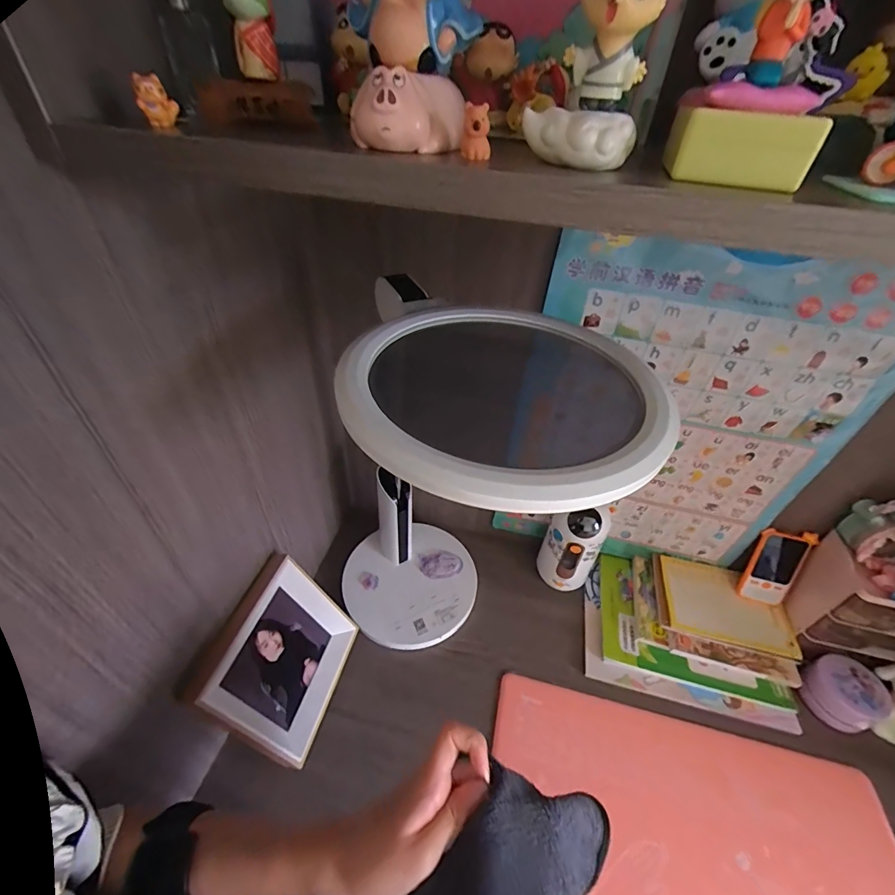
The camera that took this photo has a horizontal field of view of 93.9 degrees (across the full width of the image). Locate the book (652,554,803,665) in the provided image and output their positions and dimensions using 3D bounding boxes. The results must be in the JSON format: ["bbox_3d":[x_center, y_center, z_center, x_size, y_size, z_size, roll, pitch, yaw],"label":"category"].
[{"bbox_3d":[0.420,0.241,0.641,0.180,0.011,0.124,11,49,10],"label":"book"}]

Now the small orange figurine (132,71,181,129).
[{"bbox_3d":[-0.146,-0.174,0.211,0.017,0.021,0.021,-17,45,-22],"label":"small orange figurine"}]

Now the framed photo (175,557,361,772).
[{"bbox_3d":[-0.199,0.256,0.515,0.022,0.180,0.179,-12,36,26],"label":"framed photo"}]

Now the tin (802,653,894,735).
[{"bbox_3d":[0.534,0.330,0.564,0.081,0.047,0.080,2,41,-2],"label":"tin"}]

